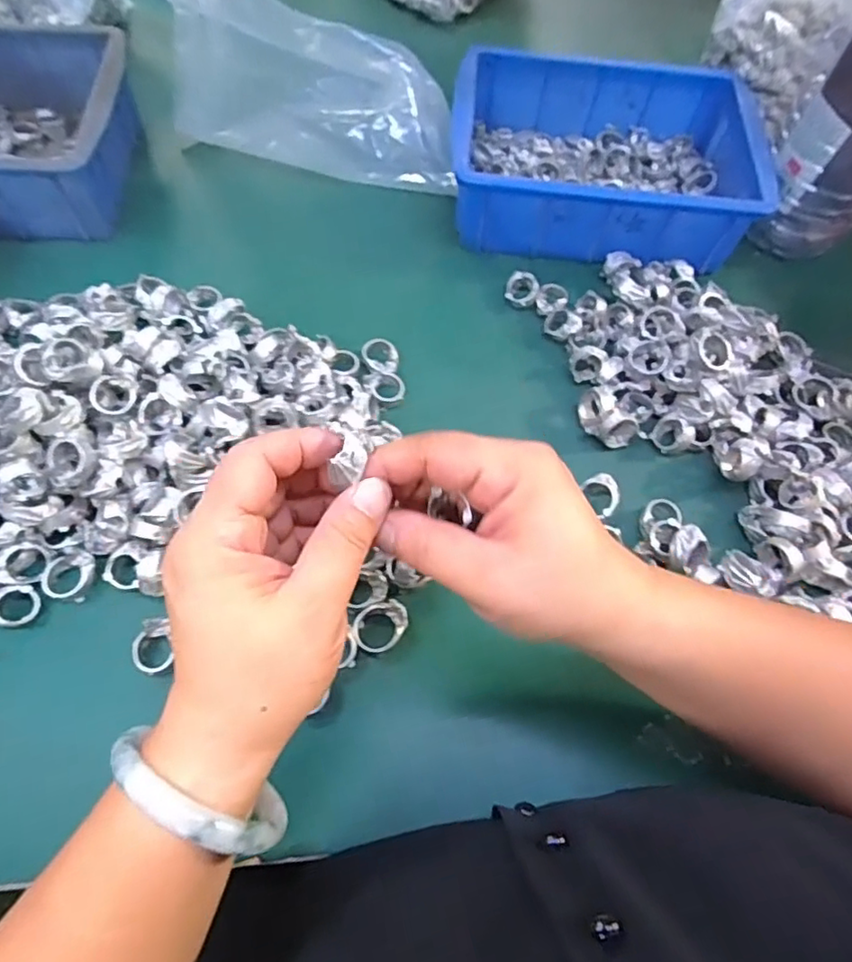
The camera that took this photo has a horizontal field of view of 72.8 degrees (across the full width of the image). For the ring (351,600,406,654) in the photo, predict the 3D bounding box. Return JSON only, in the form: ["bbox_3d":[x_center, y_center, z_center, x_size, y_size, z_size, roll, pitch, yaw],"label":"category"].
[{"bbox_3d":[-0.026,0.084,0.334,0.031,0.008,0.027,-14,66,-11],"label":"ring"}]

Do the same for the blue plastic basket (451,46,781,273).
[{"bbox_3d":[0.147,-0.274,0.498,0.247,0.076,0.175,8,63,-1],"label":"blue plastic basket"}]

